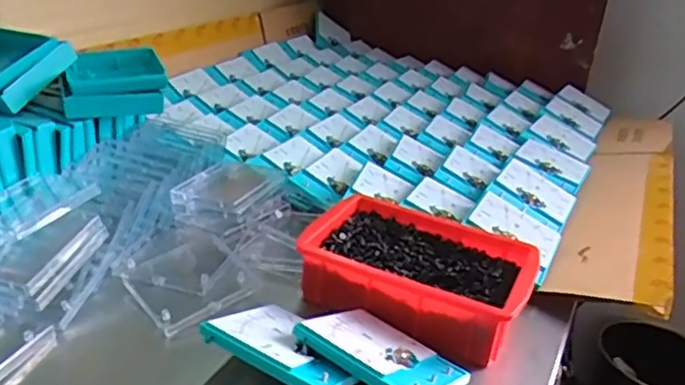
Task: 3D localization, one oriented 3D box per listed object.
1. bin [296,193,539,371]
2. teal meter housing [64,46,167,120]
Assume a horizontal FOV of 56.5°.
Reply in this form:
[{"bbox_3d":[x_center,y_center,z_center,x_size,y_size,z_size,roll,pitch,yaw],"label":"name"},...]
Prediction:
[{"bbox_3d":[0.071,0.074,0.606,0.200,0.059,0.152,19,28,24],"label":"bin"},{"bbox_3d":[-0.258,-0.124,0.721,0.107,0.048,0.119,-2,26,-18],"label":"teal meter housing"}]

